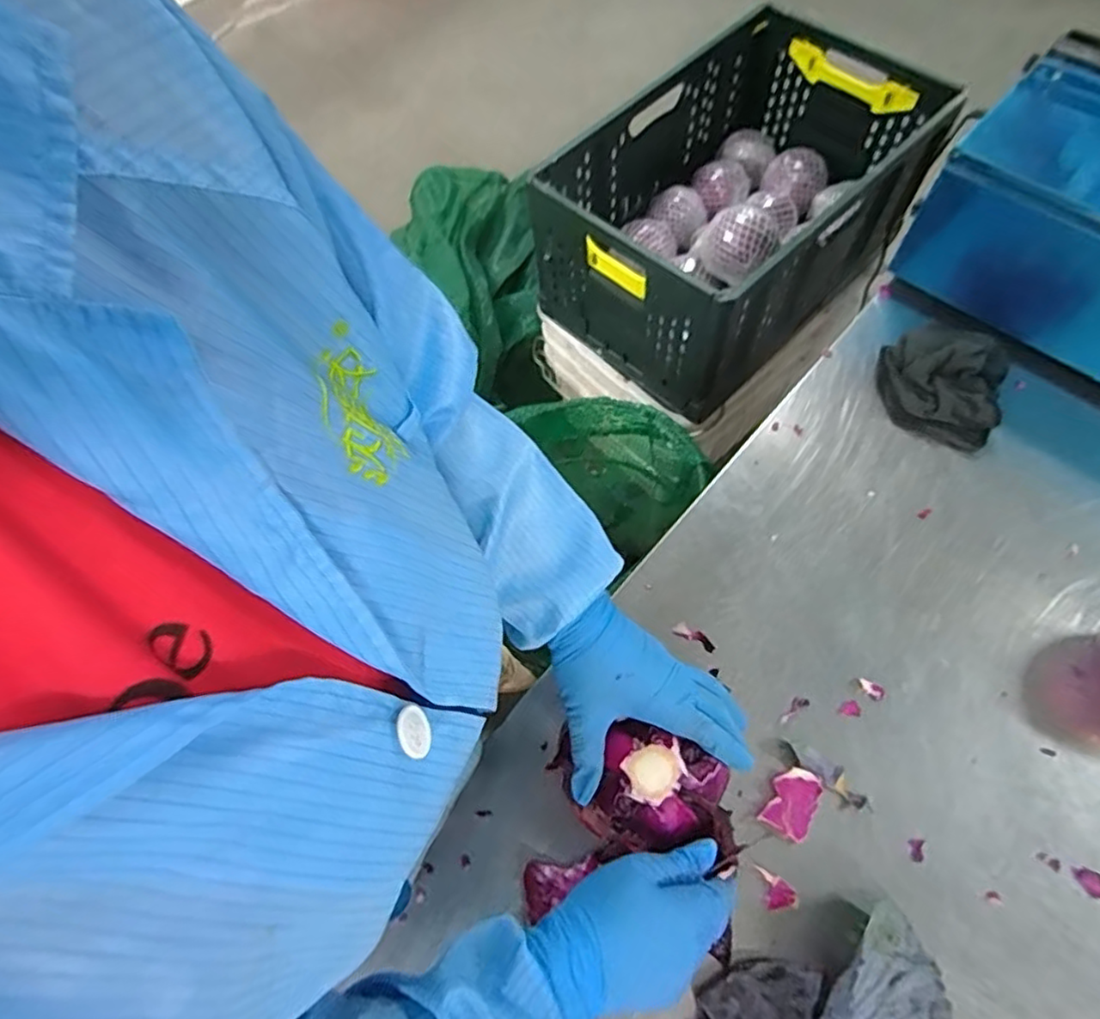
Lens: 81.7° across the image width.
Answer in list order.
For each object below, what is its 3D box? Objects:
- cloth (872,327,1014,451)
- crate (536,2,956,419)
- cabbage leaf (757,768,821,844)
[{"bbox_3d":[0.437,-0.147,0.706,0.128,0.048,0.144,17,67,10],"label":"cloth"},{"bbox_3d":[0.316,-0.544,1.124,0.458,0.273,0.619,41,73,20],"label":"crate"},{"bbox_3d":[0.208,0.251,0.546,0.039,0.010,0.056,28,70,14],"label":"cabbage leaf"}]

